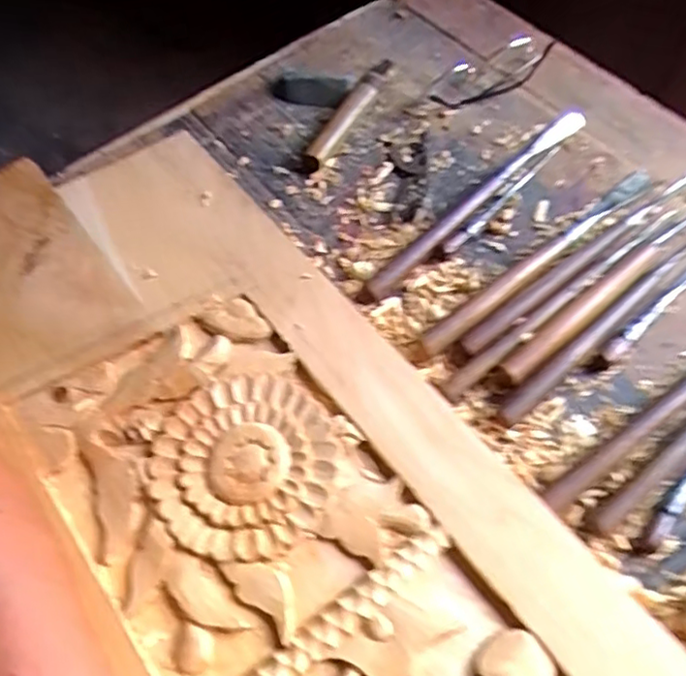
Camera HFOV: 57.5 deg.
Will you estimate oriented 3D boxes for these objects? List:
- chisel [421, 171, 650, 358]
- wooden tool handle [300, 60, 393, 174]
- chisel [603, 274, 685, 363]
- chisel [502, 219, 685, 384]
[{"bbox_3d":[0.153,-0.062,0.478,0.245,0.025,0.017,-36,65,-17],"label":"chisel"},{"bbox_3d":[0.005,-0.204,0.566,0.022,0.015,0.147,24,64,16],"label":"wooden tool handle"},{"bbox_3d":[0.236,-0.027,0.455,0.142,0.014,0.012,-37,65,-17],"label":"chisel"},{"bbox_3d":[0.197,-0.039,0.462,0.223,0.019,0.018,-38,65,-18],"label":"chisel"}]

